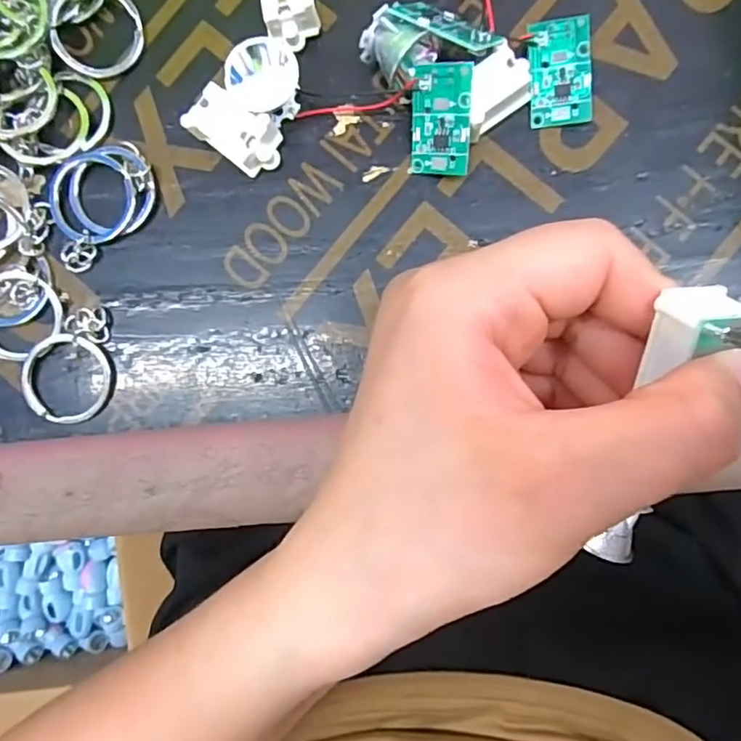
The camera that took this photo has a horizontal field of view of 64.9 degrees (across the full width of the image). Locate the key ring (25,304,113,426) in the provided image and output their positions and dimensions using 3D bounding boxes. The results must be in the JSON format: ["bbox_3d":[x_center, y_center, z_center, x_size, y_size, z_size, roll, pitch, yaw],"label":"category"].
[{"bbox_3d":[-0.102,-0.002,0.194,0.029,0.004,0.037,-3,88,2],"label":"key ring"}]

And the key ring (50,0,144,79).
[{"bbox_3d":[-0.092,-0.115,0.196,0.029,0.004,0.031,9,98,-7],"label":"key ring"}]

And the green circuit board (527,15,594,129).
[{"bbox_3d":[0.062,-0.097,0.190,0.019,0.004,0.032,-3,98,12],"label":"green circuit board"}]

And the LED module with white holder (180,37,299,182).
[{"bbox_3d":[-0.040,-0.085,0.186,0.027,0.019,0.035,23,89,3],"label":"LED module with white holder"}]

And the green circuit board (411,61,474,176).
[{"bbox_3d":[0.022,-0.079,0.185,0.019,0.004,0.032,8,116,19],"label":"green circuit board"}]

